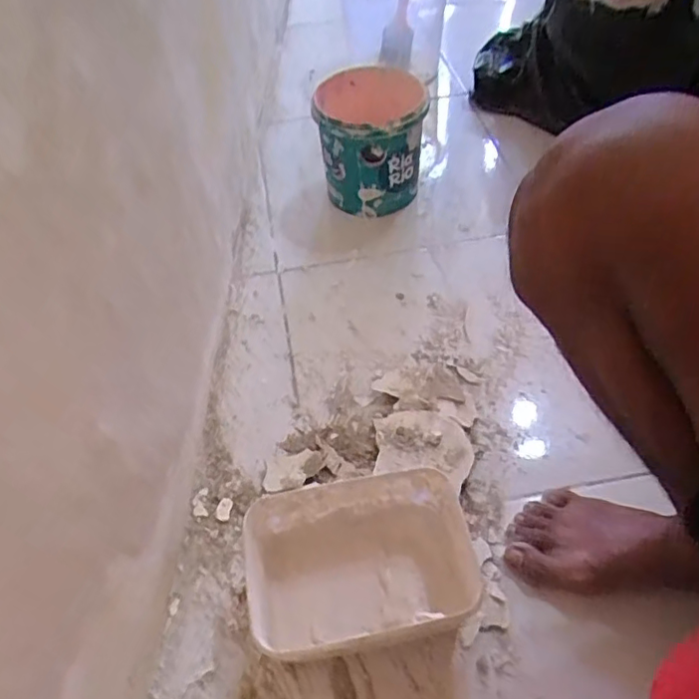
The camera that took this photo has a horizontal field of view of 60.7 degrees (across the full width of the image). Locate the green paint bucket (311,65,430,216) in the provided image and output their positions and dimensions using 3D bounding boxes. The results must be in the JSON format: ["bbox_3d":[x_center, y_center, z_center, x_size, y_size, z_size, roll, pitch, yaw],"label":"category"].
[{"bbox_3d":[0.033,-0.324,0.919,0.154,0.163,0.161,-2,51,3],"label":"green paint bucket"}]

